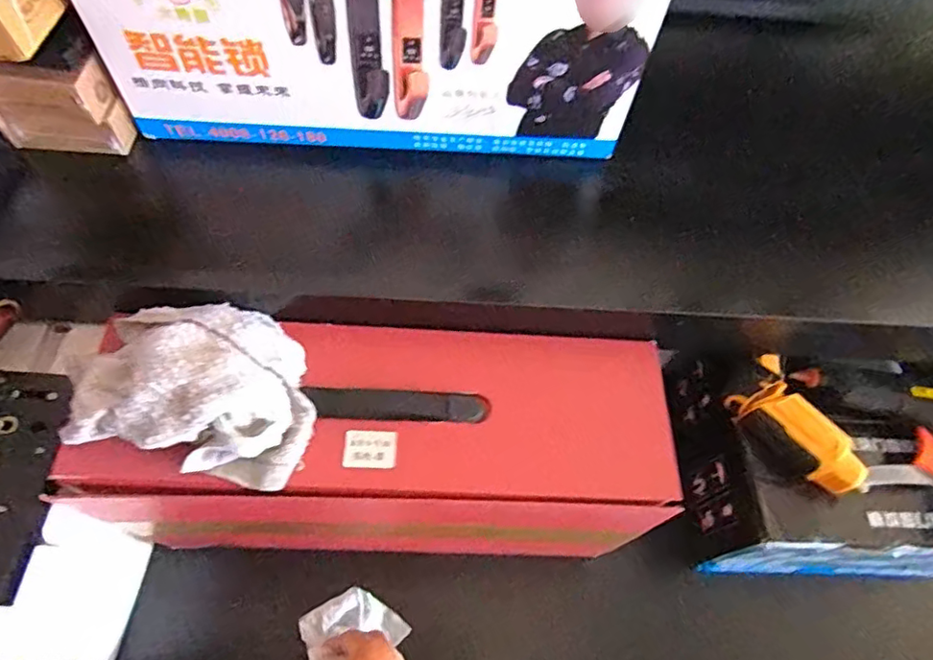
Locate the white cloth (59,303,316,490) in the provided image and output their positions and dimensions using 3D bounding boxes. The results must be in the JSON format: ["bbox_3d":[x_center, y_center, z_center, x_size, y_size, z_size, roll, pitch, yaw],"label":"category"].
[{"bbox_3d":[-0.215,0.039,0.445,0.194,0.076,0.133,15,68,7],"label":"white cloth"}]

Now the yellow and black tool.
[{"bbox_3d":[0.313,0.097,0.561,0.062,0.051,0.141,-28,69,-11],"label":"yellow and black tool"}]

